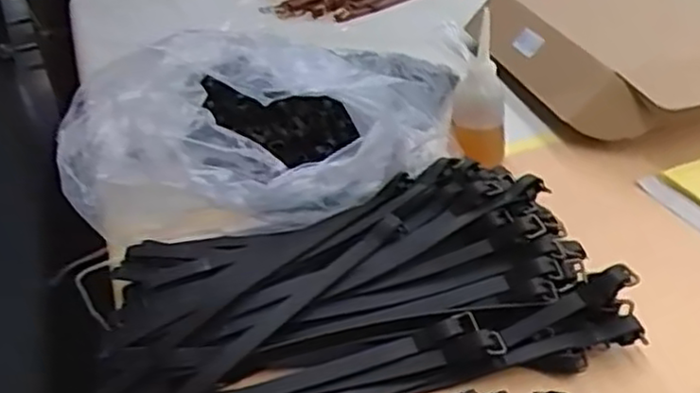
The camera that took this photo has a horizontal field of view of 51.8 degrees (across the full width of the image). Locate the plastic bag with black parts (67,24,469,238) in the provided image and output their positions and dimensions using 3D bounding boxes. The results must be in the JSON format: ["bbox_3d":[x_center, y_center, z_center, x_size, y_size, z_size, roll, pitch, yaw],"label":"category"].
[{"bbox_3d":[-0.065,-0.084,0.762,0.433,0.090,0.300,-11,35,-12],"label":"plastic bag with black parts"}]

